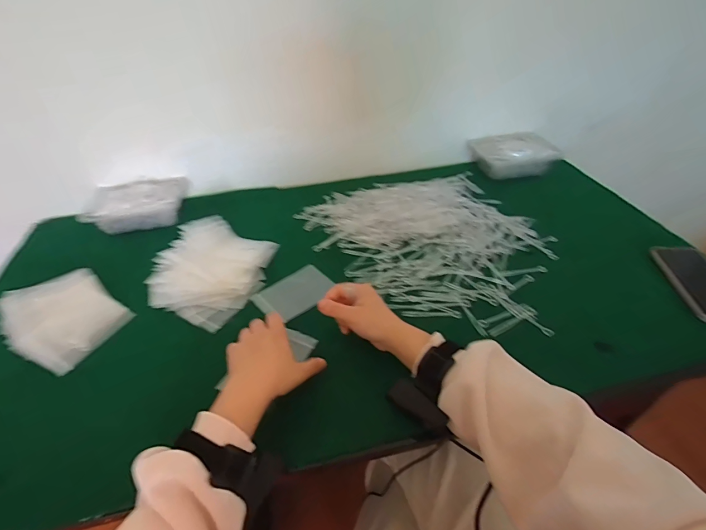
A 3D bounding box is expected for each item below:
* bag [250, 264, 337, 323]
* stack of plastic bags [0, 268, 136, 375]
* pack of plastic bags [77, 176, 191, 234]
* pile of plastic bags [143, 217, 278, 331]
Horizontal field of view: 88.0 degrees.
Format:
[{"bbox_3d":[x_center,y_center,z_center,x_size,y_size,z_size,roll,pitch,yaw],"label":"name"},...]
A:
[{"bbox_3d":[-0.095,0.044,0.592,0.118,0.010,0.079,-33,55,-25],"label":"bag"},{"bbox_3d":[-0.441,0.076,0.557,0.183,0.031,0.136,28,51,29],"label":"stack of plastic bags"},{"bbox_3d":[-0.440,-0.125,0.756,0.190,0.051,0.120,-16,45,-14],"label":"pack of plastic bags"},{"bbox_3d":[-0.238,-0.001,0.623,0.176,0.051,0.209,15,46,18],"label":"pile of plastic bags"}]

